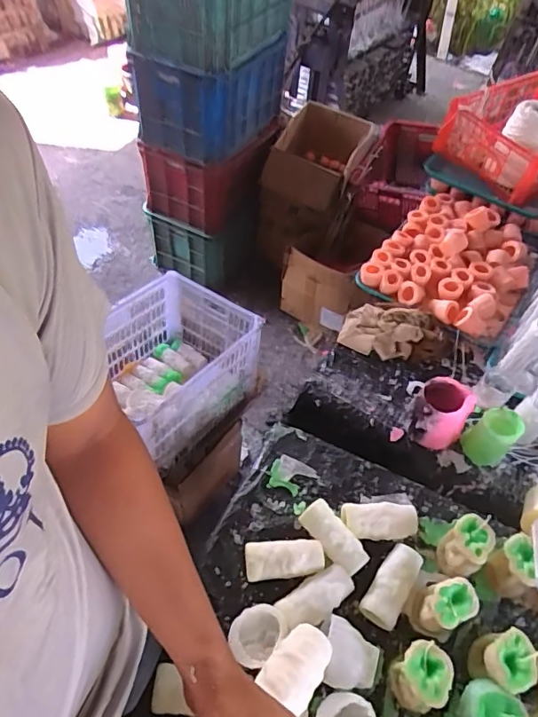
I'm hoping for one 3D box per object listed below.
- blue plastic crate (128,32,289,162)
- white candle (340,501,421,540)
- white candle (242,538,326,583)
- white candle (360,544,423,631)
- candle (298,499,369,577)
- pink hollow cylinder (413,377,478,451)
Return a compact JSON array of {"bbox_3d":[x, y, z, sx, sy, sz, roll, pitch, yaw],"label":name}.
[{"bbox_3d":[-0.184,-0.854,1.592,0.330,0.256,0.437,25,54,13],"label":"blue plastic crate"},{"bbox_3d":[0.174,0.255,0.782,0.118,0.048,0.054,-1,53,-7],"label":"white candle"},{"bbox_3d":[0.022,0.296,0.736,0.115,0.050,0.053,-4,53,-9],"label":"white candle"},{"bbox_3d":[0.179,0.329,0.727,0.050,0.049,0.111,30,56,16],"label":"white candle"},{"bbox_3d":[0.097,0.273,0.757,0.048,0.049,0.115,-29,61,-25],"label":"candle"},{"bbox_3d":[0.299,0.094,0.870,0.081,0.117,0.085,3,53,-4],"label":"pink hollow cylinder"}]

